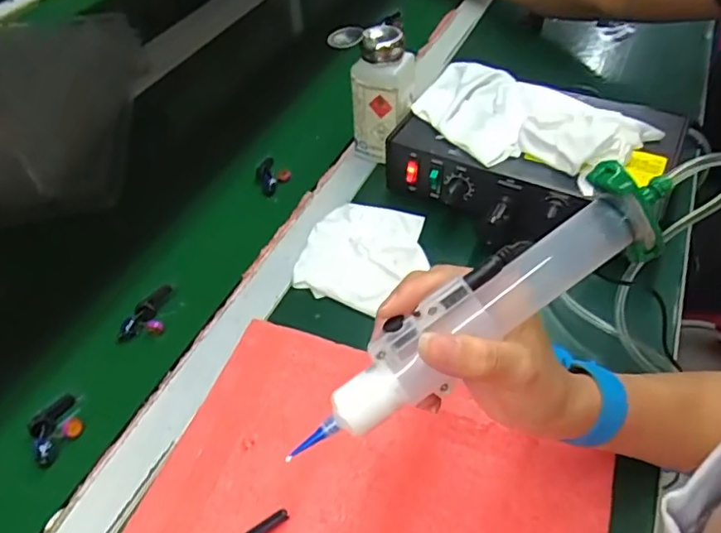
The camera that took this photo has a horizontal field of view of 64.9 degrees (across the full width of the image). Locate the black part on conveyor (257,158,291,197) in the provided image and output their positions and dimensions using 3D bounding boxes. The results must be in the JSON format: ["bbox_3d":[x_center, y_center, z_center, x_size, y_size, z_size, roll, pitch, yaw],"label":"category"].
[{"bbox_3d":[-0.089,-0.094,0.581,0.033,0.018,0.053,-11,47,-8],"label":"black part on conveyor"}]

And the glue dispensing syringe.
[{"bbox_3d":[0.055,0.023,0.258,0.197,0.038,0.030,-36,51,1],"label":"glue dispensing syringe"}]

